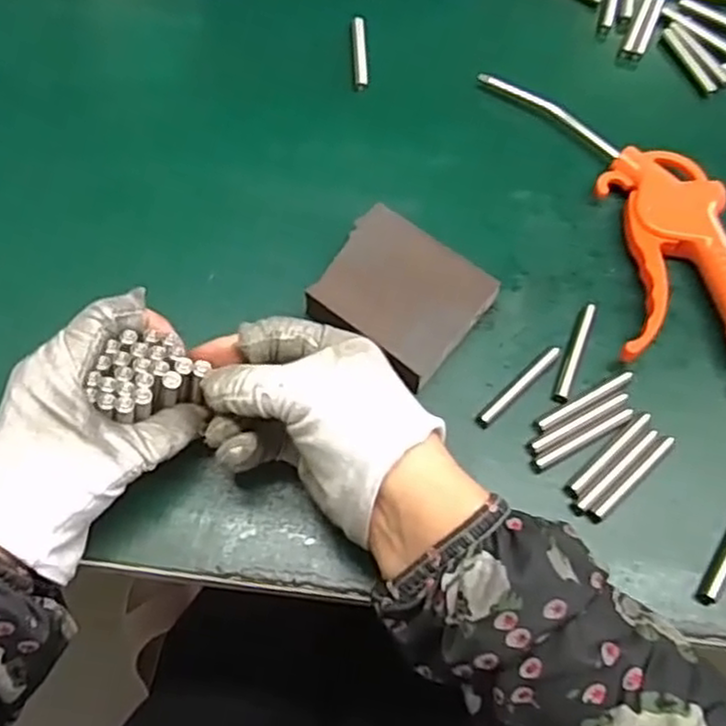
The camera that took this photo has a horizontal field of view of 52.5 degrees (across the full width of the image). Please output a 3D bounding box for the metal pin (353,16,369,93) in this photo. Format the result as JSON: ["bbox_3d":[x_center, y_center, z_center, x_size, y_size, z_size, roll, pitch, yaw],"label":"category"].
[{"bbox_3d":[-0.002,-0.201,0.475,0.009,0.006,0.059,-1,65,-1],"label":"metal pin"}]

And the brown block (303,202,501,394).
[{"bbox_3d":[0.019,-0.034,0.386,0.079,0.025,0.068,36,69,15],"label":"brown block"}]

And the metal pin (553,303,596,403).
[{"bbox_3d":[0.111,-0.006,0.383,0.007,0.006,0.060,22,66,9],"label":"metal pin"}]

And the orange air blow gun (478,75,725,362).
[{"bbox_3d":[0.162,-0.071,0.407,0.094,0.022,0.266,-17,66,-9],"label":"orange air blow gun"}]

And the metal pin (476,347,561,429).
[{"bbox_3d":[0.081,0.012,0.378,0.058,0.007,0.008,-40,72,-18],"label":"metal pin"}]

